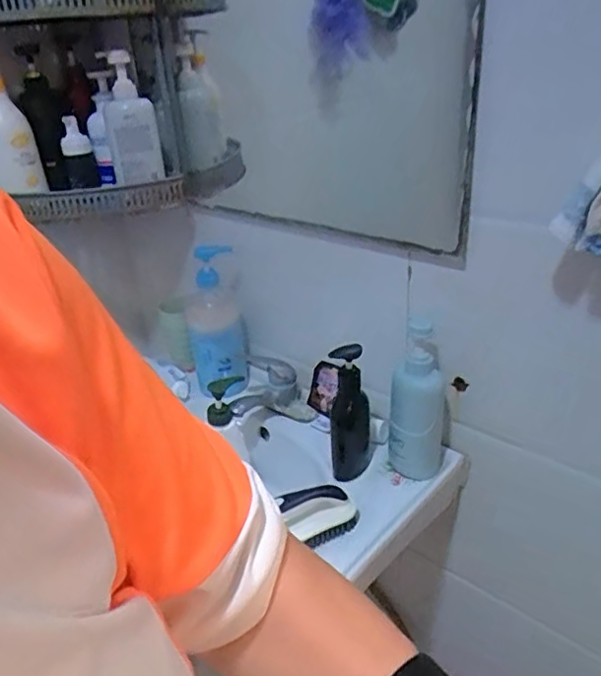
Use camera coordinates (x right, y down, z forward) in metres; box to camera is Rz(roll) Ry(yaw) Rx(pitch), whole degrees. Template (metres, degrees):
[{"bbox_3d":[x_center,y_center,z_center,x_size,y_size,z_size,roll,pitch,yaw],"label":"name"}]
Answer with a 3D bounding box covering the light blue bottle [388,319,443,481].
[{"bbox_3d":[0.154,0.085,0.788,0.072,0.205,0.074,1,29,9],"label":"light blue bottle"}]

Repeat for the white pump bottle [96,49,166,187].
[{"bbox_3d":[-0.271,-0.345,0.926,0.078,0.183,0.058,-11,30,-13],"label":"white pump bottle"}]

